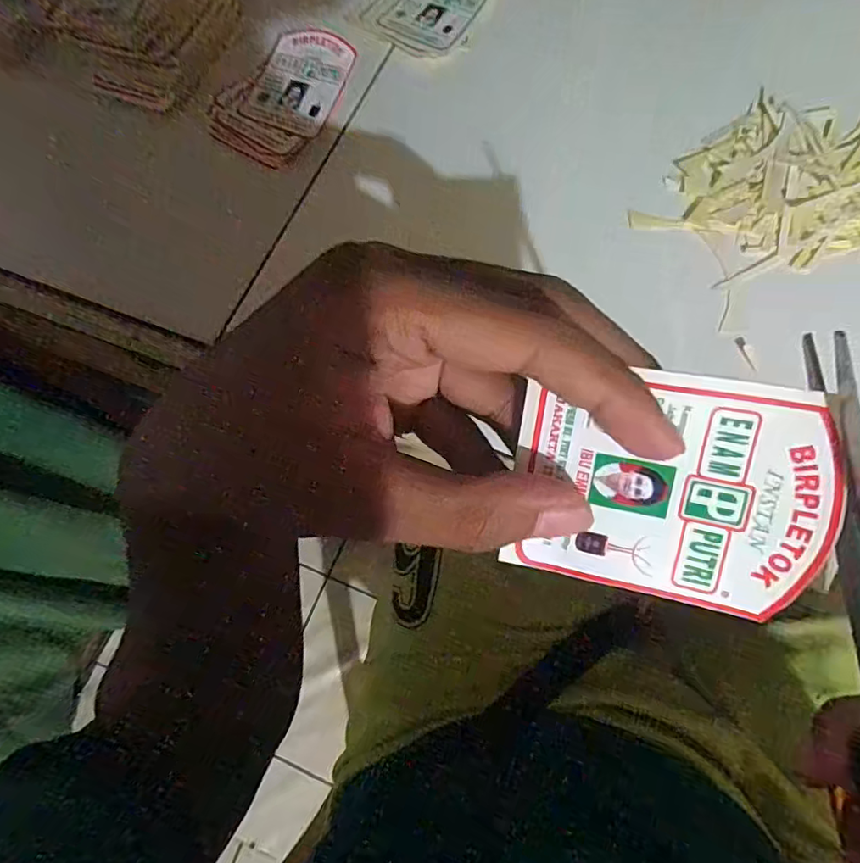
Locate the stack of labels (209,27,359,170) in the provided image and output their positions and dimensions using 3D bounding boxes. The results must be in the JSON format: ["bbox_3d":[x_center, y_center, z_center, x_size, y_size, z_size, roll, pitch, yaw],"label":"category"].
[{"bbox_3d":[-0.086,-0.200,0.320,0.063,0.010,0.093,30,74,12],"label":"stack of labels"}]

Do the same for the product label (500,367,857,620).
[{"bbox_3d":[0.059,0.015,0.138,0.074,0.004,0.058,11,104,18],"label":"product label"}]

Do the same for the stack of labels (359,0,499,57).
[{"bbox_3d":[0.000,-0.280,0.355,0.076,0.009,0.086,23,72,10],"label":"stack of labels"}]

